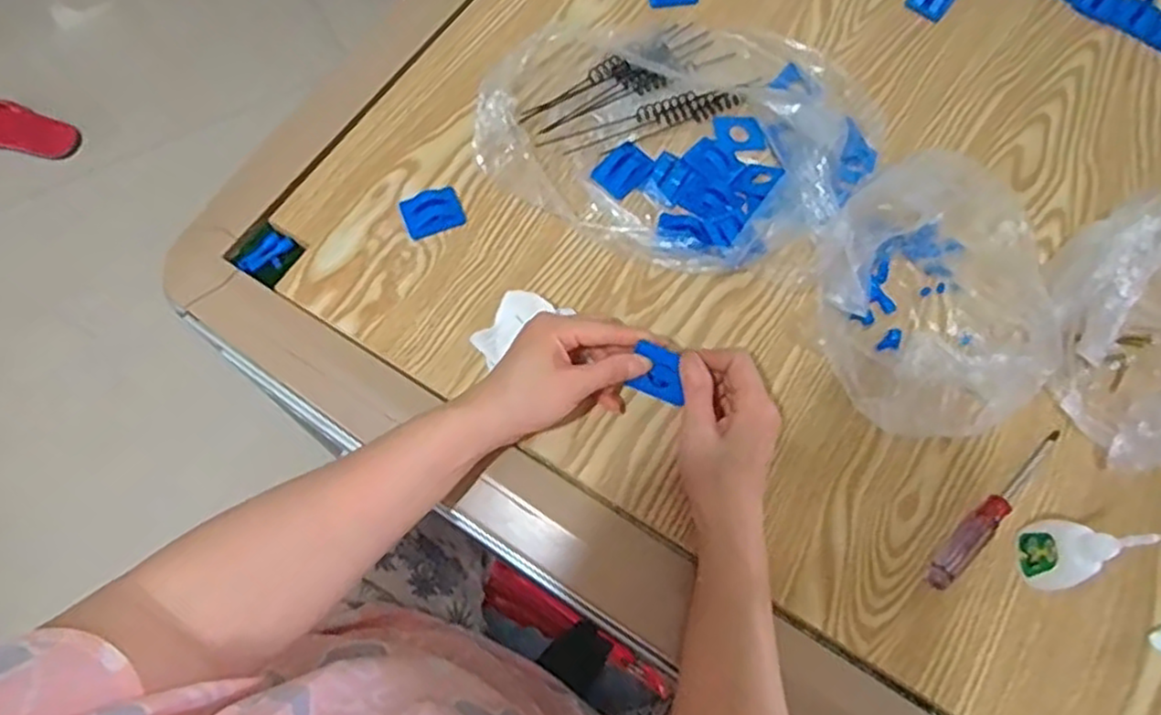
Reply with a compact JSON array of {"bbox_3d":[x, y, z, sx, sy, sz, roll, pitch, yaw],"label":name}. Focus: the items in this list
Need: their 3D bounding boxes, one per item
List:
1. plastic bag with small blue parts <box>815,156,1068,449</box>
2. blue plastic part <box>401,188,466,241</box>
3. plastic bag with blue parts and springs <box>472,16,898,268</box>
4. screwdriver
[{"bbox_3d":[0.263,-0.044,0.509,0.187,0.086,0.181,-14,70,-8],"label":"plastic bag with small blue parts"},{"bbox_3d":[-0.113,-0.111,0.561,0.044,0.012,0.032,-19,71,-10],"label":"blue plastic part"},{"bbox_3d":[0.088,-0.199,0.563,0.292,0.088,0.239,21,69,5],"label":"plastic bag with blue parts and springs"},{"bbox_3d":[0.281,0.099,0.490,0.147,0.017,0.018,-41,76,-16],"label":"screwdriver"}]

